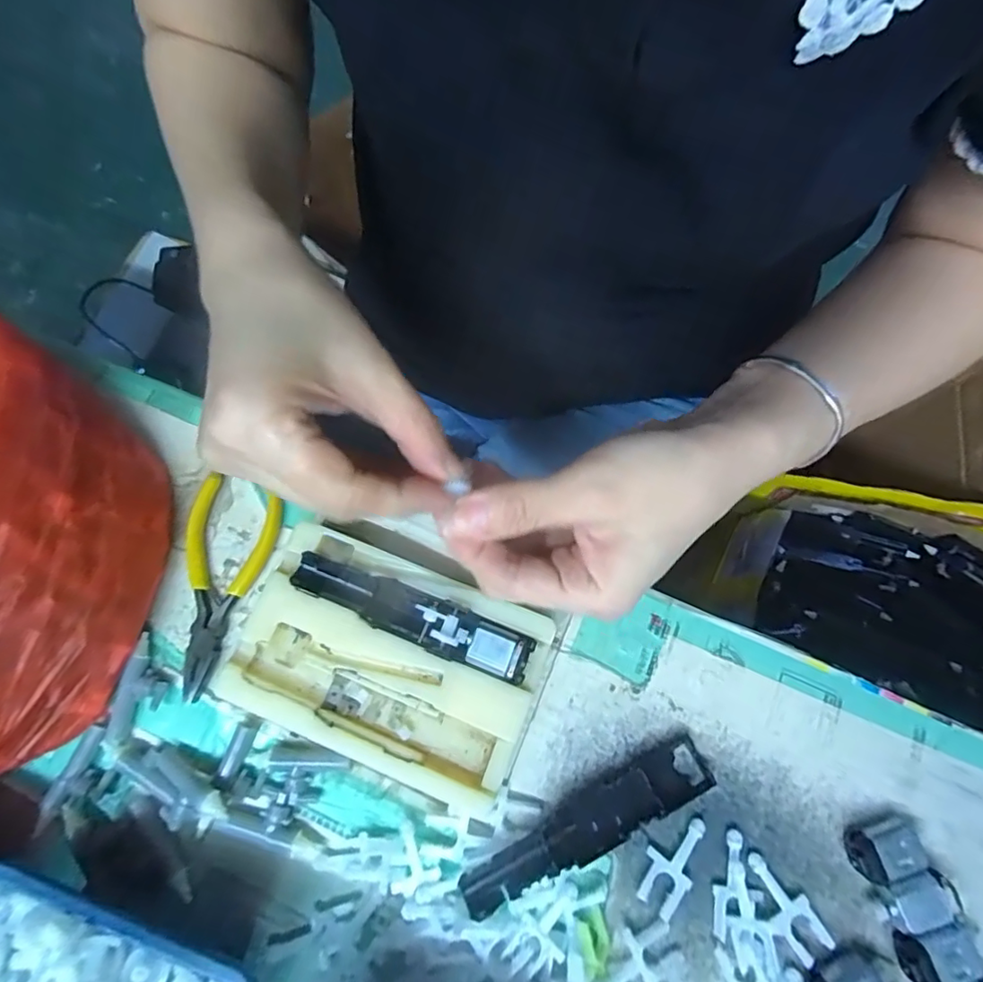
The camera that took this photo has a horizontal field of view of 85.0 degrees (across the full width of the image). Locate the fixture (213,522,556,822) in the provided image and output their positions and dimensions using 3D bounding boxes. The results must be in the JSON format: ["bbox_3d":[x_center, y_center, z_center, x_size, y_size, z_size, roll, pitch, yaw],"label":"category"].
[{"bbox_3d":[-0.049,0.080,0.253,0.136,0.029,0.089,20,72,7],"label":"fixture"}]

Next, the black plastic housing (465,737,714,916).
[{"bbox_3d":[0.043,0.146,0.238,0.119,0.012,0.022,-25,72,-8],"label":"black plastic housing"}]

